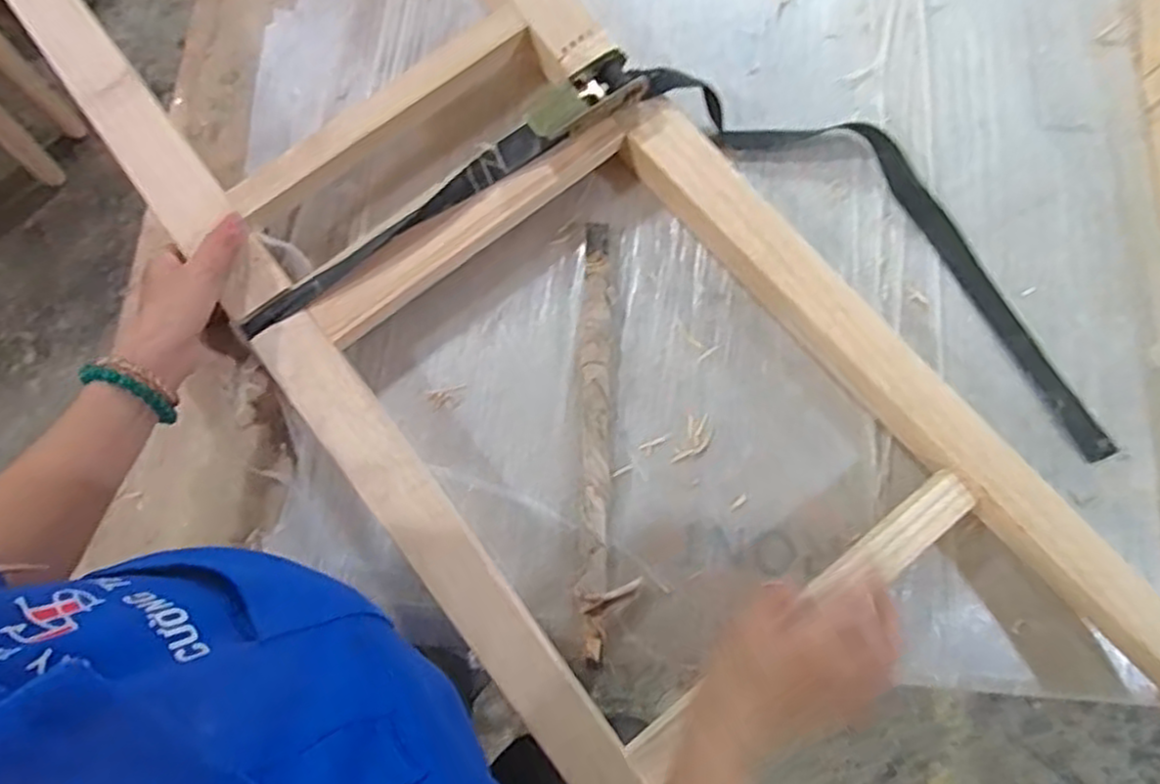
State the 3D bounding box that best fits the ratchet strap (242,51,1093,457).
[{"bbox_3d":[0.094,-0.131,0.565,0.654,0.079,0.261,7,75,2],"label":"ratchet strap"}]

